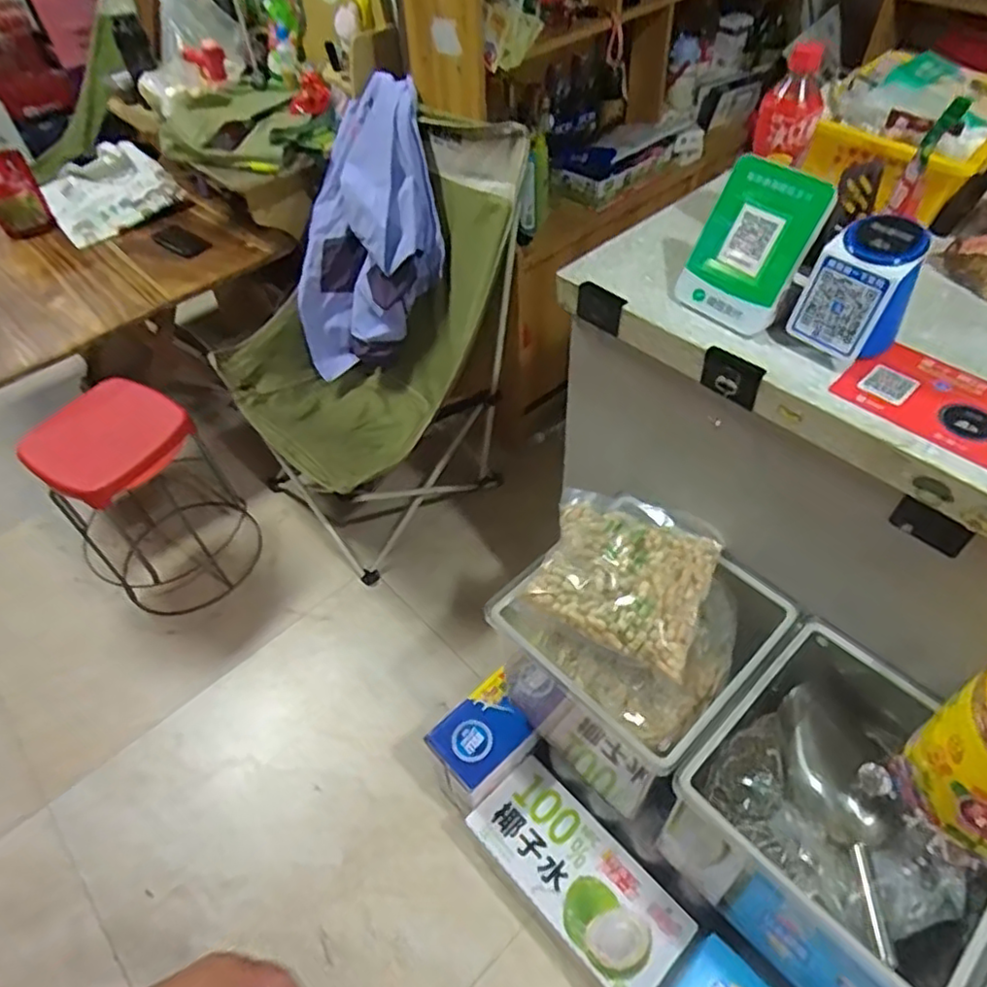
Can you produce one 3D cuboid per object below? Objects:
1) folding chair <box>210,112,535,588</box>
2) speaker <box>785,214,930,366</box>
[{"bbox_3d":[-0.308,-0.336,1.532,0.603,0.856,0.560,34,59,27],"label":"folding chair"},{"bbox_3d":[0.368,-0.204,0.659,0.103,0.112,0.088,-33,56,-23],"label":"speaker"}]

